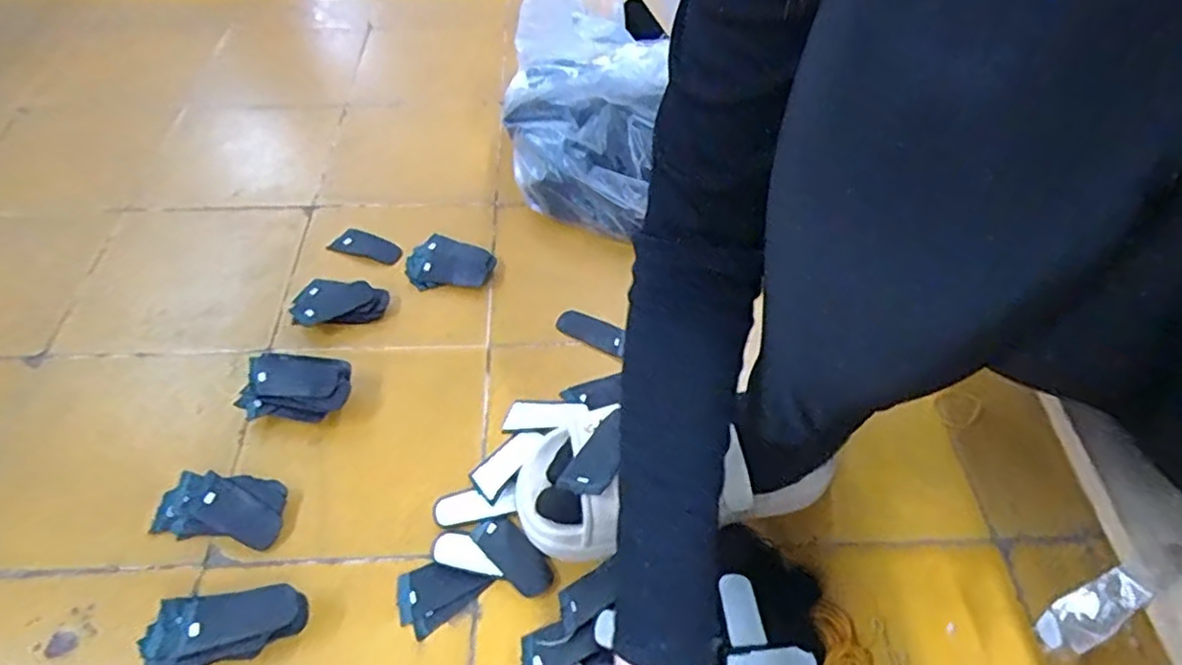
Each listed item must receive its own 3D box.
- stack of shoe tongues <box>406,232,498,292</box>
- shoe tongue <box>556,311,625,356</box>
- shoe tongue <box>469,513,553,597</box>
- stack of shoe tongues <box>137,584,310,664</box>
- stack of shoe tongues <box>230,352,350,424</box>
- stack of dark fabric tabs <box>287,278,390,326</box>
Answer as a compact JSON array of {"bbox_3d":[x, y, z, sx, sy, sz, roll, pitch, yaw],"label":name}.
[{"bbox_3d":[-0.143,-0.069,0.690,0.085,0.020,0.056,9,51,7],"label":"stack of shoe tongues"},{"bbox_3d":[0.000,-0.002,0.652,0.064,0.008,0.031,21,53,16],"label":"shoe tongue"},{"bbox_3d":[-0.058,0.165,0.509,0.068,0.008,0.031,37,59,26],"label":"shoe tongue"},{"bbox_3d":[-0.245,0.197,0.458,0.102,0.033,0.044,-16,52,-13],"label":"stack of shoe tongues"},{"bbox_3d":[-0.249,0.047,0.576,0.088,0.036,0.050,5,51,4],"label":"stack of shoe tongues"},{"bbox_3d":[-0.237,-0.028,0.647,0.082,0.022,0.049,-7,51,-6],"label":"stack of dark fabric tabs"}]

